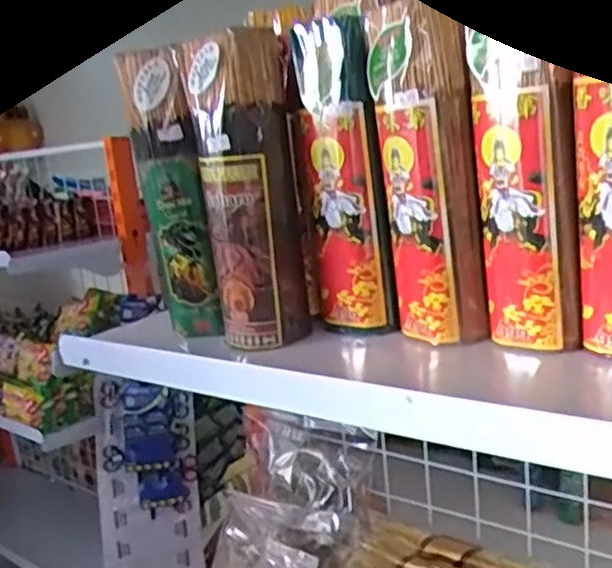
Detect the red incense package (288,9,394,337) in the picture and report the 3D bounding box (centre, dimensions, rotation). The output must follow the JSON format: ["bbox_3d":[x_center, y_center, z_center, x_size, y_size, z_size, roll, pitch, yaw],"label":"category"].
[{"bbox_3d":[0.031,-0.095,0.627,0.062,0.273,0.060,-7,12,-3],"label":"red incense package"}]

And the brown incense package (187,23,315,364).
[{"bbox_3d":[-0.049,-0.082,0.630,0.083,0.274,0.071,-6,12,2],"label":"brown incense package"}]

